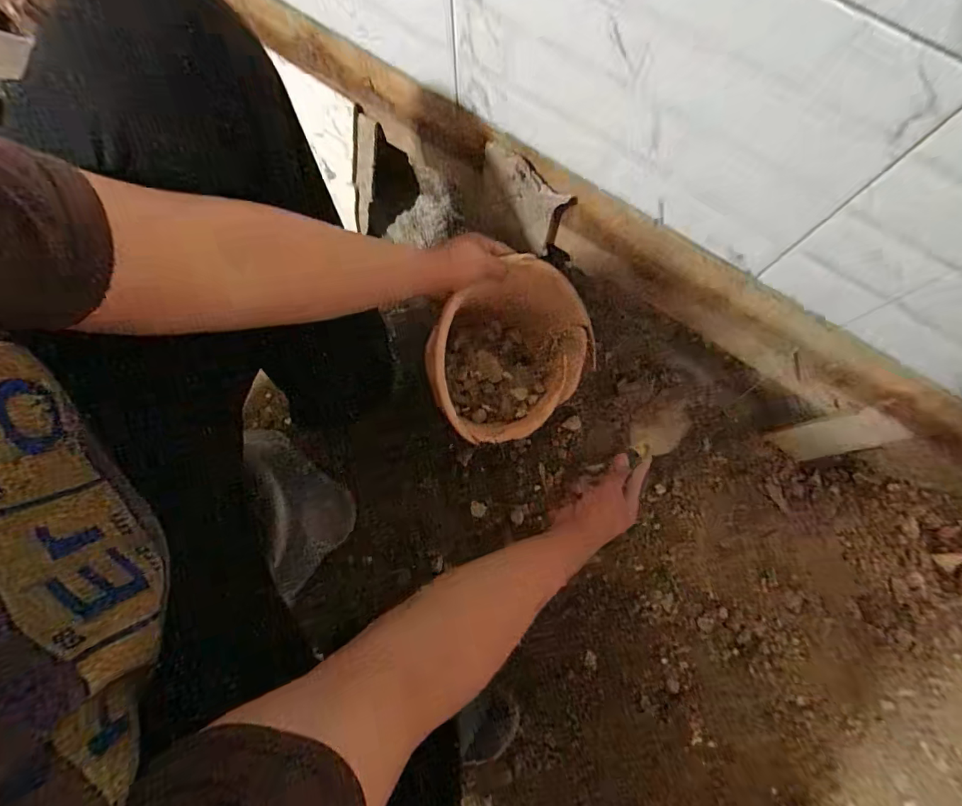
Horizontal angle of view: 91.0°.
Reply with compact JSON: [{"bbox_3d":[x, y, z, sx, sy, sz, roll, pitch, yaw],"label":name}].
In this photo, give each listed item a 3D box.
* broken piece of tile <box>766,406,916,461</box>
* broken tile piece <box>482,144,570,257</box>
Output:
[{"bbox_3d":[0.490,0.049,0.661,0.072,0.177,0.013,38,69,-1],"label":"broken piece of tile"},{"bbox_3d":[0.049,-0.260,0.635,0.110,0.148,0.009,26,71,1],"label":"broken tile piece"}]

